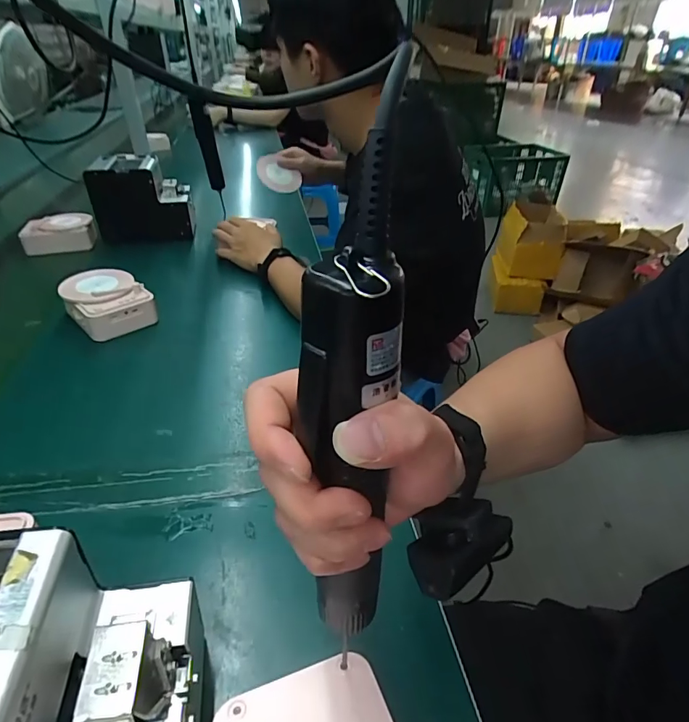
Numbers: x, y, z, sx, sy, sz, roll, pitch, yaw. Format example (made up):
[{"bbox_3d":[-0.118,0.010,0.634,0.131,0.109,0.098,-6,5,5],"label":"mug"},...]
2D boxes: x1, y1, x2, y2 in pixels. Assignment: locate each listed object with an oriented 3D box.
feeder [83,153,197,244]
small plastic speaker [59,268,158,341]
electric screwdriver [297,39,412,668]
[{"bbox_3d":[-0.420,-0.334,0.938,0.188,0.160,0.105,-7,37,-11],"label":"feeder"},{"bbox_3d":[-0.355,-0.085,0.676,0.103,0.069,0.114,-26,44,-33],"label":"small plastic speaker"},{"bbox_3d":[0.004,0.020,0.187,0.030,0.248,0.038,6,23,7],"label":"electric screwdriver"}]

